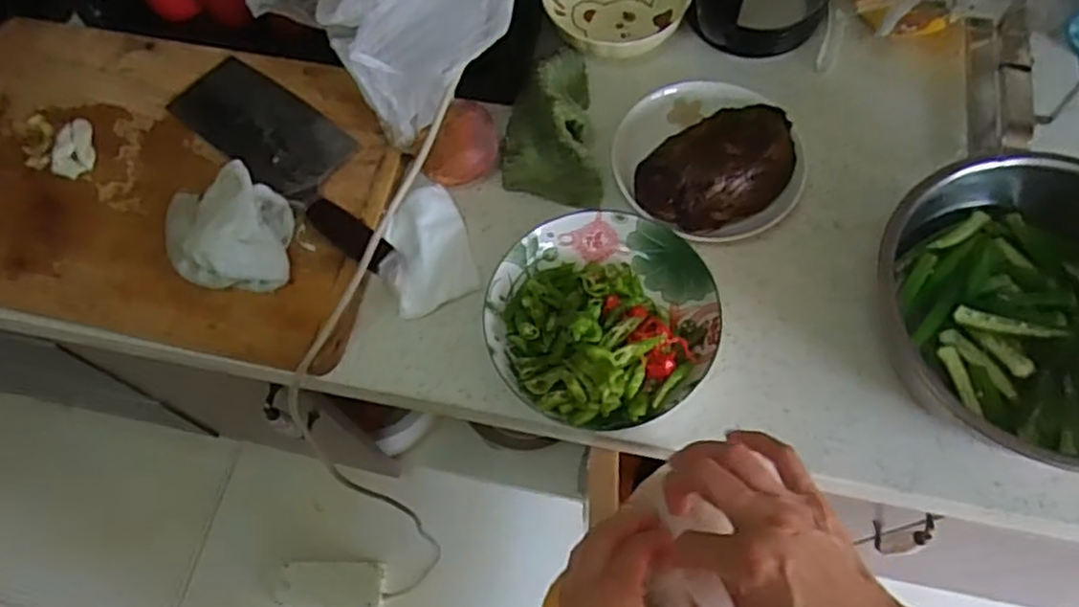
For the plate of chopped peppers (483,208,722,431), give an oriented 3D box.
[{"bbox_3d":[0.055,0.008,0.632,0.191,0.044,0.196,-1,65,2],"label":"plate of chopped peppers"}]

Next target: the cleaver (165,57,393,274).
[{"bbox_3d":[-0.232,-0.143,0.697,0.299,0.020,0.094,35,72,17],"label":"cleaver"}]

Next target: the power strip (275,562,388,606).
[{"bbox_3d":[-0.368,0.501,1.292,0.183,0.028,0.077,-1,65,2],"label":"power strip"}]

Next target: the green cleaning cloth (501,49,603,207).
[{"bbox_3d":[0.008,-0.175,0.720,0.100,0.063,0.152,-5,65,0],"label":"green cleaning cloth"}]

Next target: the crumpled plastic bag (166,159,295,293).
[{"bbox_3d":[-0.284,-0.067,0.640,0.112,0.056,0.103,-5,65,1],"label":"crumpled plastic bag"}]

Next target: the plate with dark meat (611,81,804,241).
[{"bbox_3d":[0.163,-0.143,0.690,0.168,0.064,0.159,-1,65,2],"label":"plate with dark meat"}]

